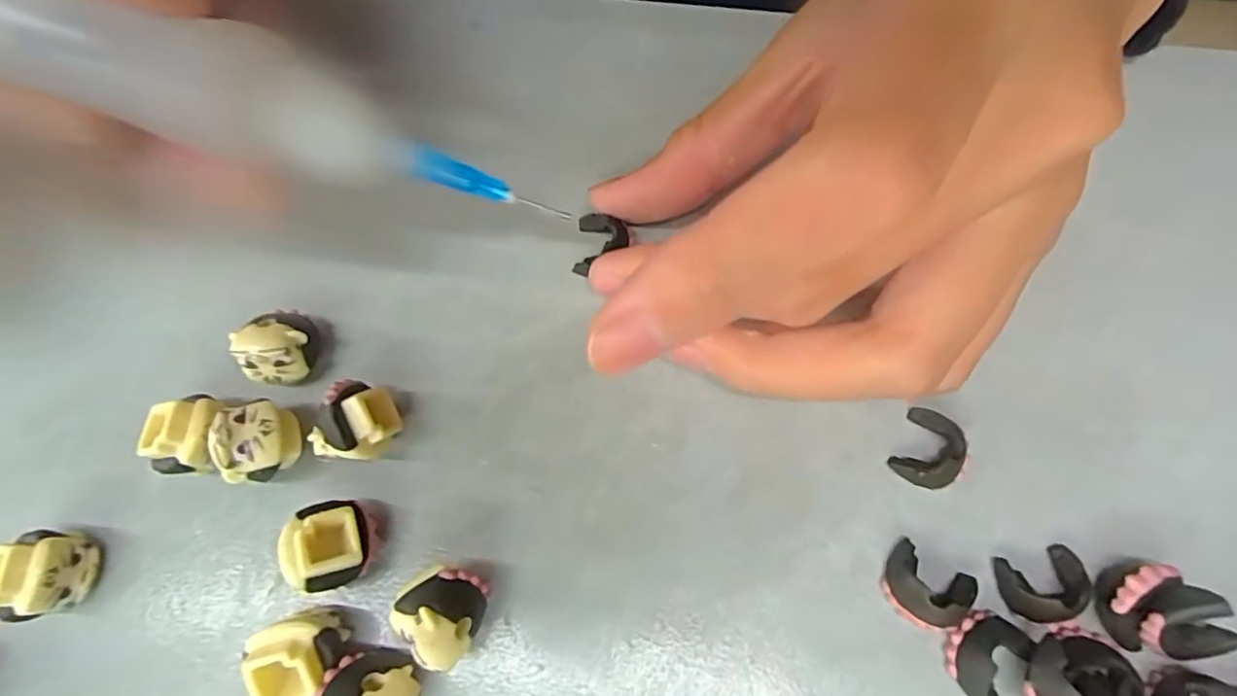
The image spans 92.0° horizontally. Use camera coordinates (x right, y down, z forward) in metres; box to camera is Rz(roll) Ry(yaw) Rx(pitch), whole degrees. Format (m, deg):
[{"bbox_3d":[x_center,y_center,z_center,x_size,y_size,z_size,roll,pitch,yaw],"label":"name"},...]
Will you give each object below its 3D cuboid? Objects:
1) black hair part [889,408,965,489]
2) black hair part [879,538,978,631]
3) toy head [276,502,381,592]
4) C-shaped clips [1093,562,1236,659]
[{"bbox_3d":[0.064,0.020,0.123,0.011,0.008,0.016,28,73,11],"label":"black hair part"},{"bbox_3d":[0.059,0.046,0.114,0.015,0.008,0.013,33,74,13],"label":"black hair part"},{"bbox_3d":[-0.055,0.039,0.118,0.016,0.015,0.015,-1,70,1],"label":"toy head"},{"bbox_3d":[0.097,0.047,0.108,0.017,0.013,0.015,2,70,3],"label":"C-shaped clips"}]

